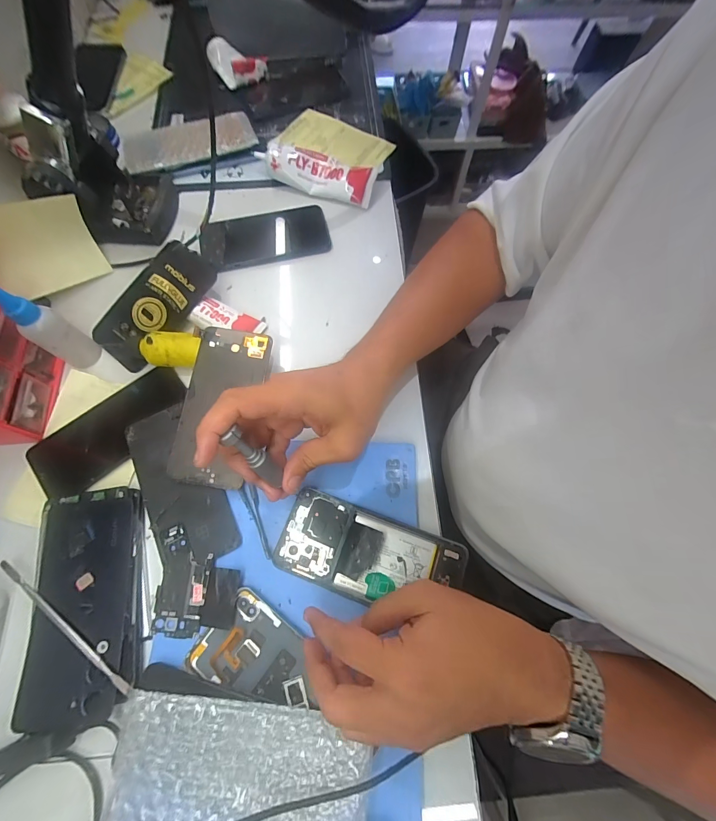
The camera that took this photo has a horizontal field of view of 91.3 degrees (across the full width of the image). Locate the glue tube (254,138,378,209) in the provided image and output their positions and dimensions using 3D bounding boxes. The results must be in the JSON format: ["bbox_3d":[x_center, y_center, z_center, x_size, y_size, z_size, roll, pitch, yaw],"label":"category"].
[{"bbox_3d":[-0.057,-0.319,0.468,0.164,0.034,0.053,20,71,6],"label":"glue tube"}]

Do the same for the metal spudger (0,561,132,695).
[{"bbox_3d":[-0.240,0.175,0.283,0.154,0.006,0.011,33,73,11],"label":"metal spudger"}]

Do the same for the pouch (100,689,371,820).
[{"bbox_3d":[-0.081,0.248,0.240,0.173,0.020,0.081,6,70,2],"label":"pouch"}]

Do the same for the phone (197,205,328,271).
[{"bbox_3d":[-0.116,-0.222,0.444,0.156,0.009,0.079,-14,70,-10],"label":"phone"}]

